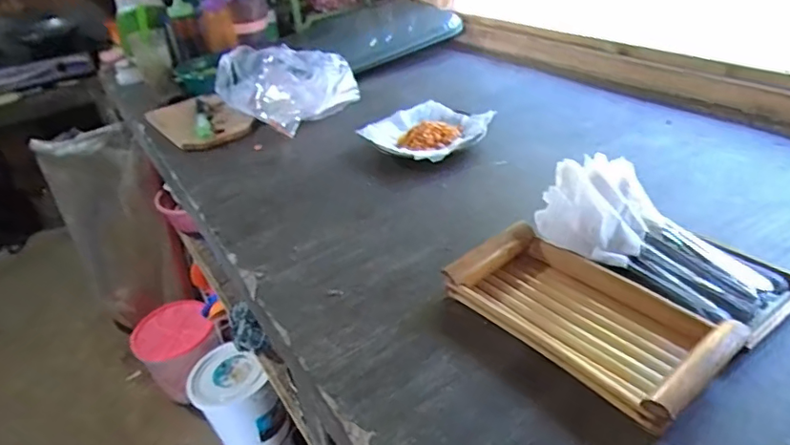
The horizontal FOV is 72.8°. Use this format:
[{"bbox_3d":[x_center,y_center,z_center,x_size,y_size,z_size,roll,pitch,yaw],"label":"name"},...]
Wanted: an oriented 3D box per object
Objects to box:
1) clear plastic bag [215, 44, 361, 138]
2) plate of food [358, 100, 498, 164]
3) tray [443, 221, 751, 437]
[{"bbox_3d":[-0.223,-0.287,1.082,0.229,0.113,0.202,16,40,32],"label":"clear plastic bag"},{"bbox_3d":[0.052,-0.154,0.897,0.176,0.034,0.183,-30,40,-29],"label":"plate of food"},{"bbox_3d":[0.182,0.081,0.514,0.139,0.037,0.238,-30,40,-28],"label":"tray"}]

